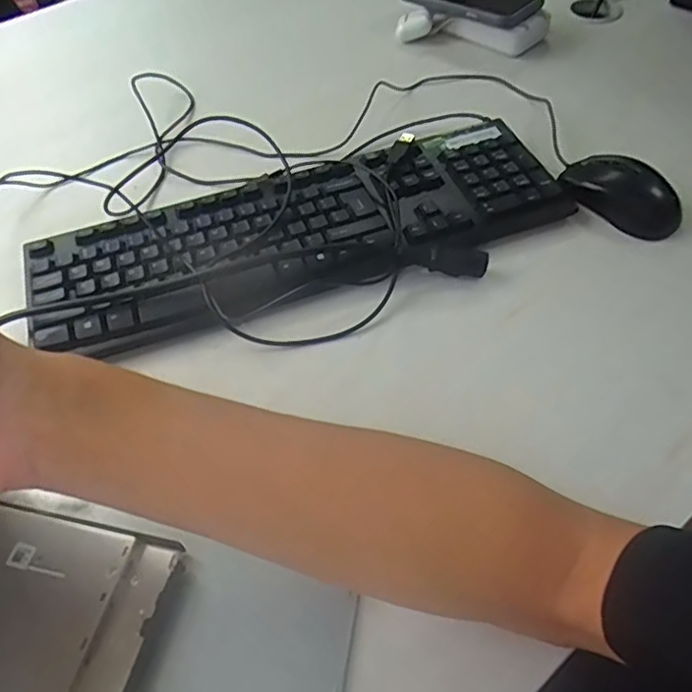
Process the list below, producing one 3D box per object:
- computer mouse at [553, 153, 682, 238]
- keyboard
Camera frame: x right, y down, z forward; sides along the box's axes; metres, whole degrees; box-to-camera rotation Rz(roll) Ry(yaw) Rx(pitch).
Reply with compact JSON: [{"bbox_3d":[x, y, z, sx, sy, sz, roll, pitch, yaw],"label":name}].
[{"bbox_3d":[0.242,-0.137,0.528,0.063,0.029,0.106,-33,56,-20],"label":"computer mouse"},{"bbox_3d":[-0.038,-0.103,0.519,0.441,0.033,0.159,-15,51,-7],"label":"keyboard"}]

